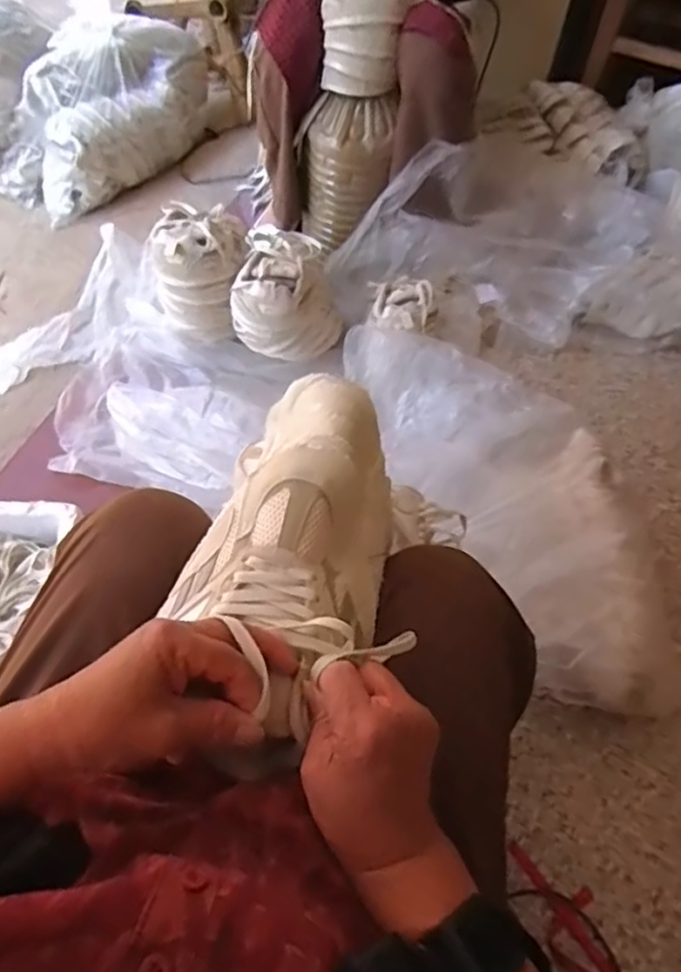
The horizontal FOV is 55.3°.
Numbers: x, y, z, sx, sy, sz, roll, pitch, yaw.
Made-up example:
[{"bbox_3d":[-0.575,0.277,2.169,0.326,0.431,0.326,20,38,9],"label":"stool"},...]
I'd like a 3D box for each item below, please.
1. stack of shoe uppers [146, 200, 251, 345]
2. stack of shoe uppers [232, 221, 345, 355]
[{"bbox_3d":[-0.228,-0.339,1.095,0.151,0.238,0.144,-10,59,-9],"label":"stack of shoe uppers"},{"bbox_3d":[-0.086,-0.305,1.067,0.147,0.188,0.174,16,59,7],"label":"stack of shoe uppers"}]

